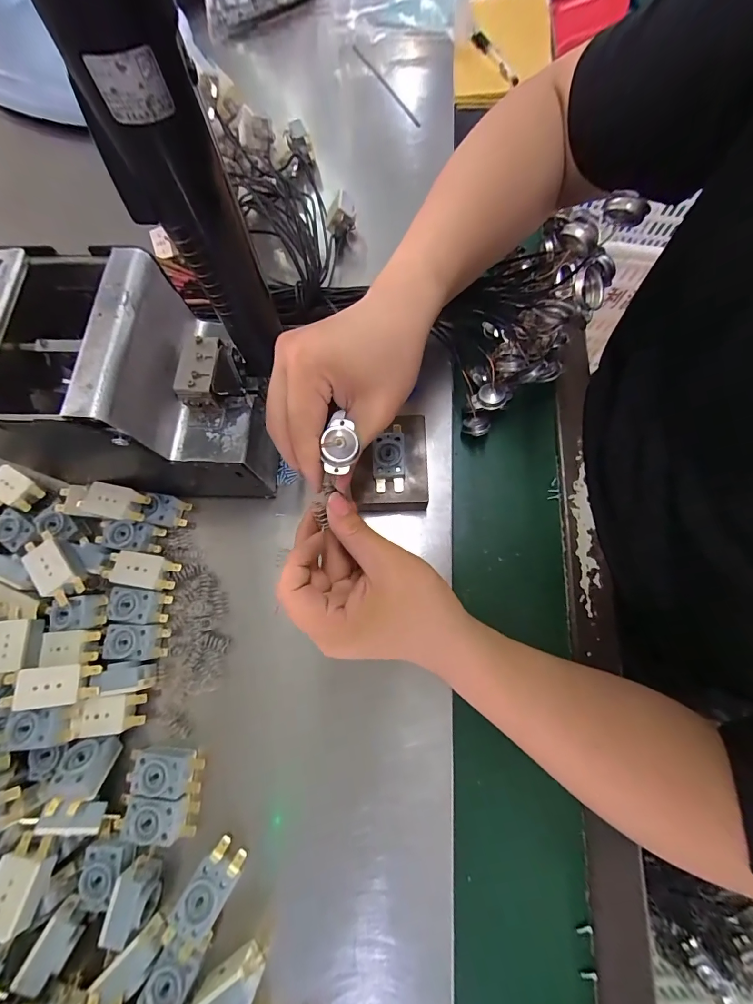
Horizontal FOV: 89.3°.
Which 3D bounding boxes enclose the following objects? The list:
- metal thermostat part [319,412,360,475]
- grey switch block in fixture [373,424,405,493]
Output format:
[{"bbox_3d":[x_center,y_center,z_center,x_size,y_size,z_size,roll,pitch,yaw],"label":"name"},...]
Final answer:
[{"bbox_3d":[-0.023,-0.039,0.239,0.022,0.012,0.039,-3,74,1],"label":"metal thermostat part"},{"bbox_3d":[0.010,-0.036,0.312,0.025,0.014,0.050,-1,74,1],"label":"grey switch block in fixture"}]

